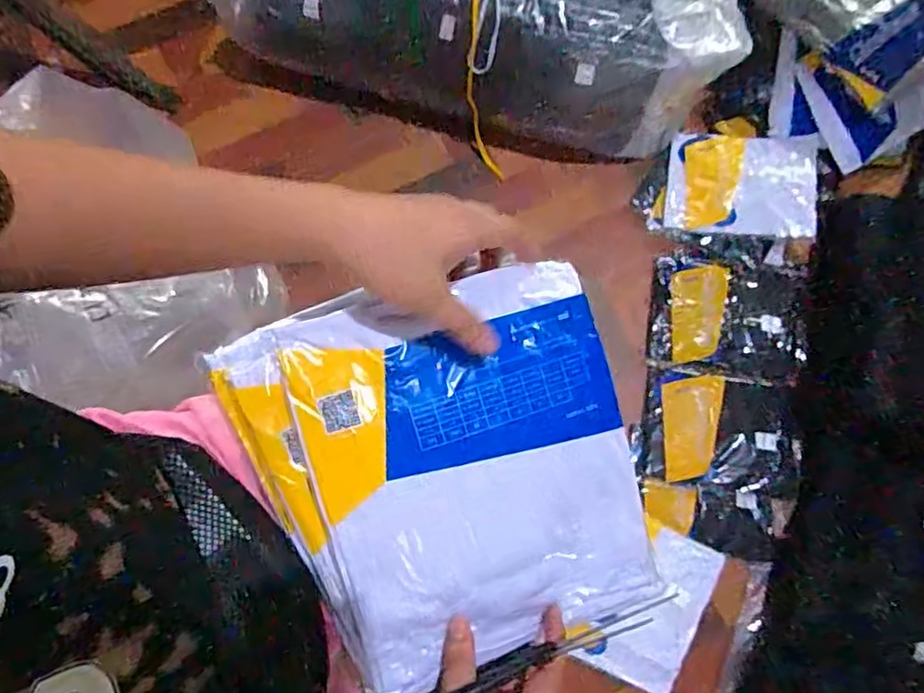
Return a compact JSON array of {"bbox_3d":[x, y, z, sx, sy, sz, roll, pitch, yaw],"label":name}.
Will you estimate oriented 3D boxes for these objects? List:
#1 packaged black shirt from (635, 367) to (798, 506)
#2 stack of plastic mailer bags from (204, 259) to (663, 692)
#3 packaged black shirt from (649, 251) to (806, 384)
[{"bbox_3d":[0.434,0.142,1.052,0.265,0.028,0.190,8,79,0],"label":"packaged black shirt"},{"bbox_3d":[-0.004,0.089,0.428,0.247,0.026,0.262,-18,95,-12],"label":"stack of plastic mailer bags"},{"bbox_3d":[0.473,-0.056,1.091,0.265,0.053,0.219,8,79,0],"label":"packaged black shirt"}]

